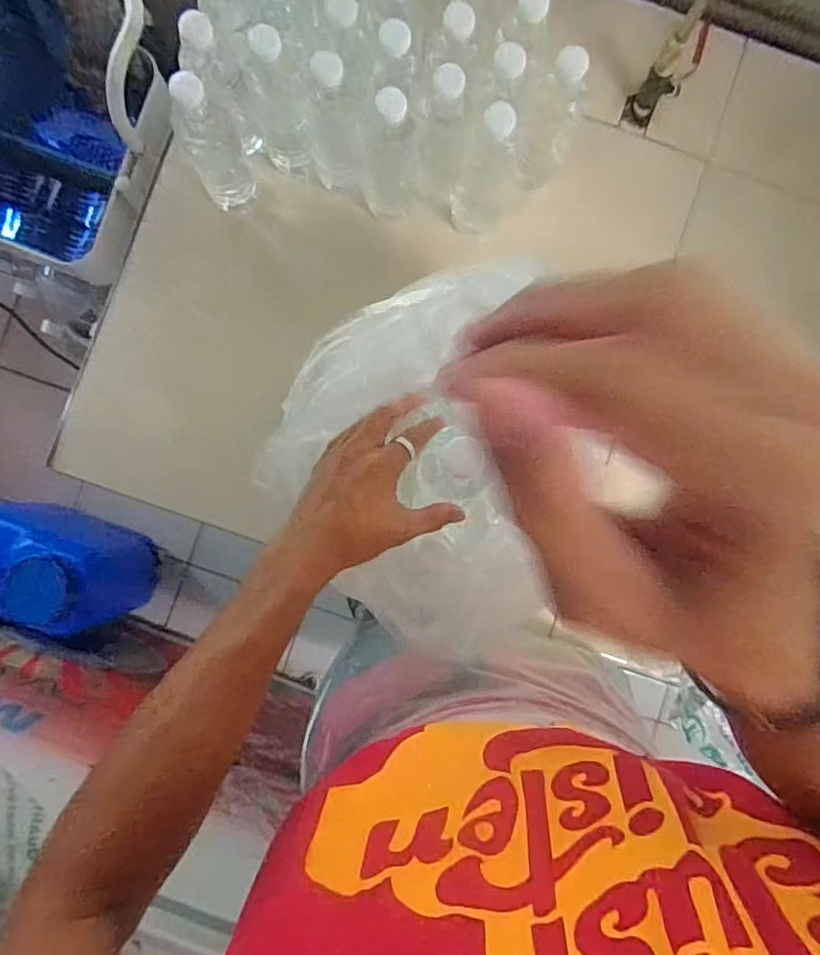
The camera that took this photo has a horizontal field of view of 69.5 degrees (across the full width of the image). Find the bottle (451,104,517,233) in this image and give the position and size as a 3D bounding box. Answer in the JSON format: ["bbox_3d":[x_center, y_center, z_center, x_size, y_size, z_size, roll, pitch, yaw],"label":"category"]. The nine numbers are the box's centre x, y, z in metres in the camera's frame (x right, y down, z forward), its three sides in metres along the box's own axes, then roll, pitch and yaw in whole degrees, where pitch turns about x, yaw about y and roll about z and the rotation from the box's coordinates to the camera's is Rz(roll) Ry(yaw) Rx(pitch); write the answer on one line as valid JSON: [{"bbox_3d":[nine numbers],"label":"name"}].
[{"bbox_3d":[0.082,-0.323,0.610,0.066,0.174,0.062,16,86,-1],"label":"bottle"}]

